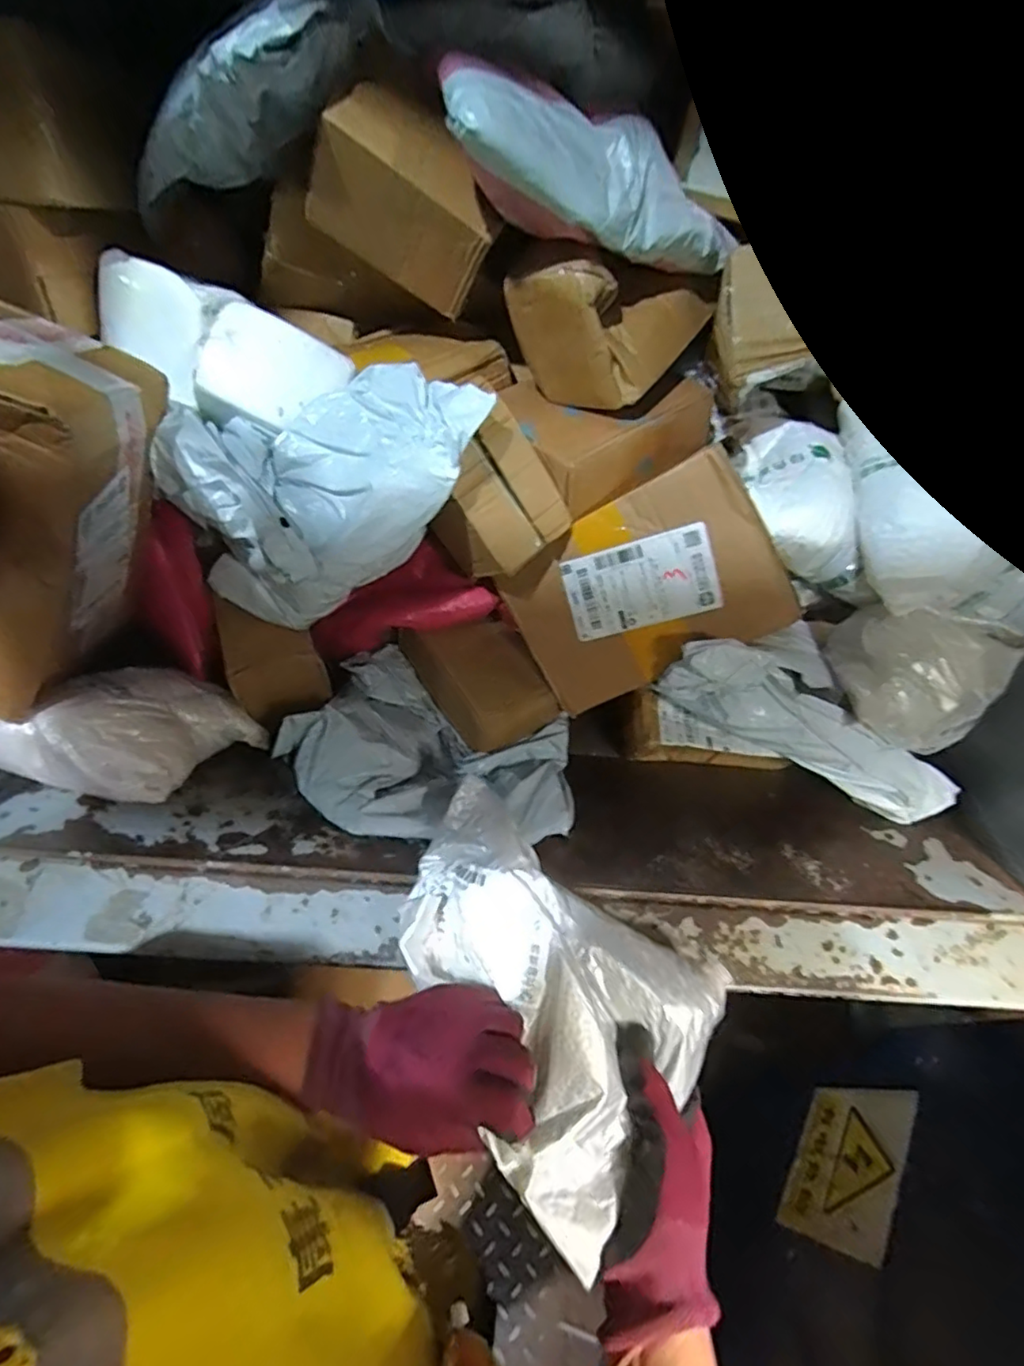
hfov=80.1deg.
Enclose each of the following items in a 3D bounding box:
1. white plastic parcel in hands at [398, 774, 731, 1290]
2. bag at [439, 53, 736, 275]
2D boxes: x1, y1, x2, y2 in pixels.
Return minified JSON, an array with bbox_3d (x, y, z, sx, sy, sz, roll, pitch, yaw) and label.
[{"bbox_3d":[0.005,0.192,0.398,0.231,0.067,0.167,37,62,18],"label":"white plastic parcel in hands"},{"bbox_3d":[0.073,-0.375,0.461,0.266,0.076,0.070,-4,56,-33],"label":"bag"}]

